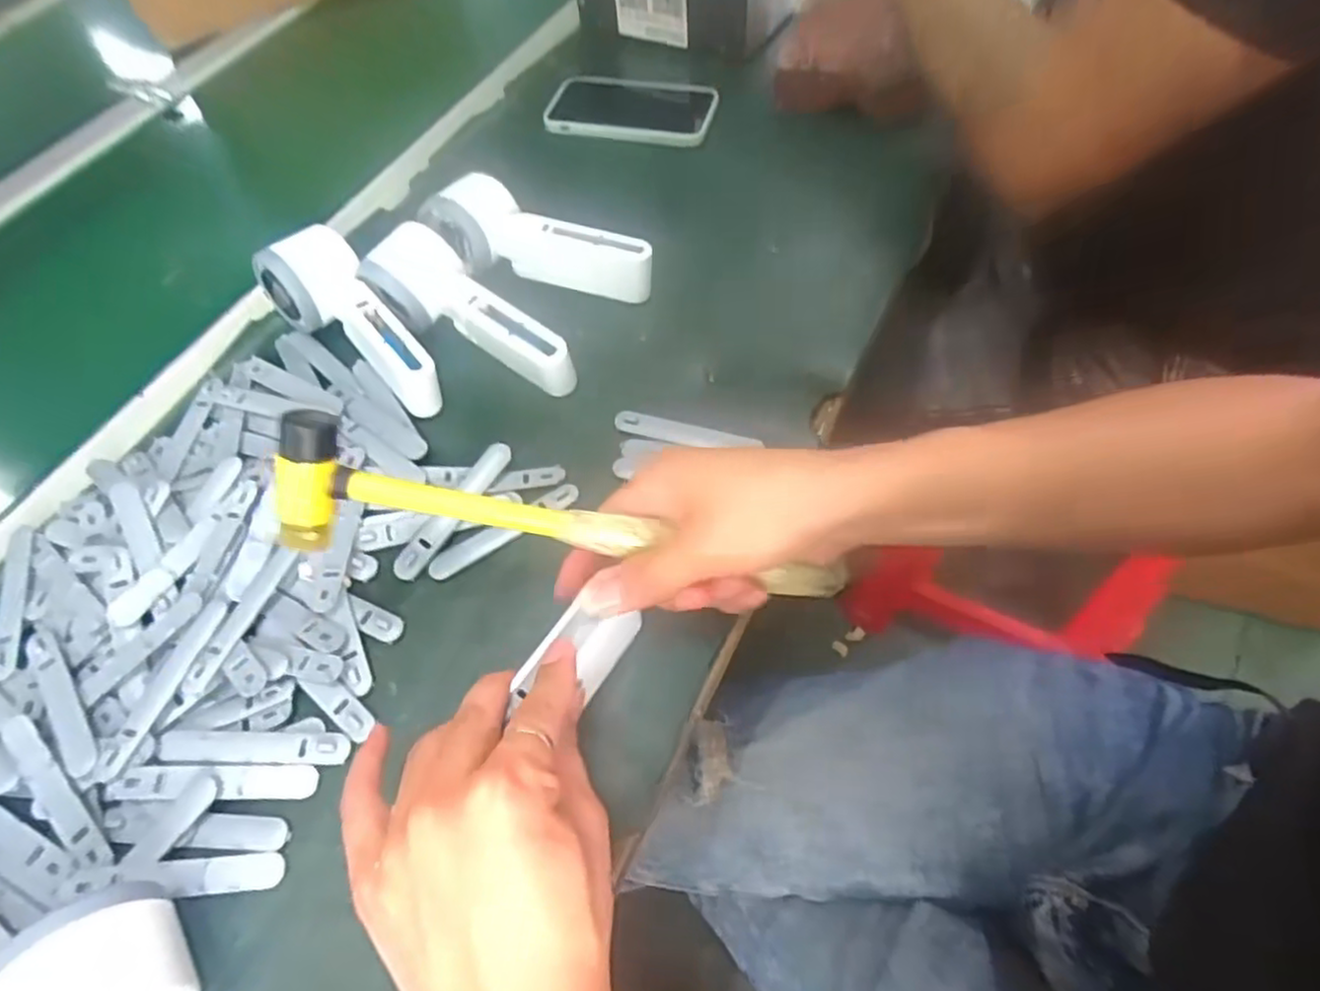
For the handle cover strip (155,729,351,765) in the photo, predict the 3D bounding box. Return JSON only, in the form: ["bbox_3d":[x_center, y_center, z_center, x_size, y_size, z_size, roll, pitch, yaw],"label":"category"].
[{"bbox_3d":[-0.201,0.123,0.352,0.091,0.006,0.015,-1,57,4],"label":"handle cover strip"}]

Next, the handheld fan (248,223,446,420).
[{"bbox_3d":[-0.202,-0.119,0.476,0.059,0.057,0.158,-41,63,-20],"label":"handheld fan"}]

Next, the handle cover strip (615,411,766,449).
[{"bbox_3d":[0.016,-0.039,0.446,0.090,0.008,0.014,11,59,12],"label":"handle cover strip"}]

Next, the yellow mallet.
[{"bbox_3d":[-0.041,0.016,0.336,0.273,0.049,0.042,11,57,-9],"label":"yellow mallet"}]

